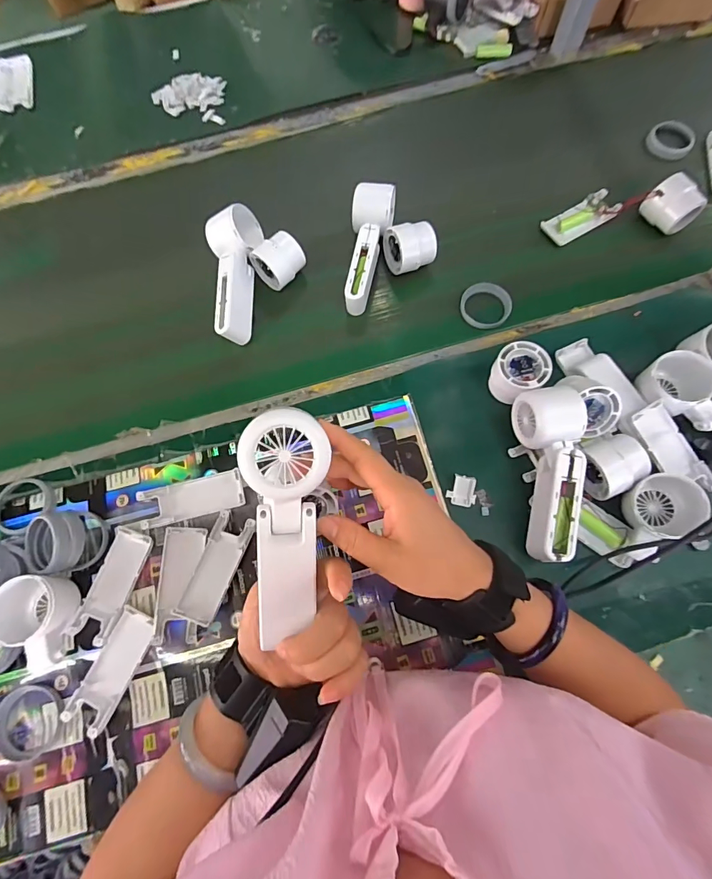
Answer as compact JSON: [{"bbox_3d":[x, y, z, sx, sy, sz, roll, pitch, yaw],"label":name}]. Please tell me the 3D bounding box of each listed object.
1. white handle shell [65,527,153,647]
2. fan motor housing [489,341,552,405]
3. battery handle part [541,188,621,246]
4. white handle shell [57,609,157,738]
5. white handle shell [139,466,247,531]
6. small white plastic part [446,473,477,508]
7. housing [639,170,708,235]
[{"bbox_3d":[-0.240,0.142,0.422,0.043,0.010,0.103,15,73,6],"label":"white handle shell"},{"bbox_3d":[0.172,-0.069,0.459,0.055,0.049,0.052,0,72,1],"label":"fan motor housing"},{"bbox_3d":[0.299,-0.294,0.563,0.103,0.012,0.043,-29,74,-8],"label":"battery handle part"},{"bbox_3d":[-0.227,0.214,0.397,0.038,0.016,0.104,24,74,9],"label":"white handle shell"},{"bbox_3d":[-0.170,0.061,0.443,0.102,0.012,0.041,-15,72,-4],"label":"white handle shell"},{"bbox_3d":[0.111,0.054,0.445,0.030,0.011,0.030,14,73,6],"label":"small white plastic part"},{"bbox_3d":[0.398,-0.294,0.537,0.045,0.043,0.054,-38,75,-10],"label":"housing"}]

